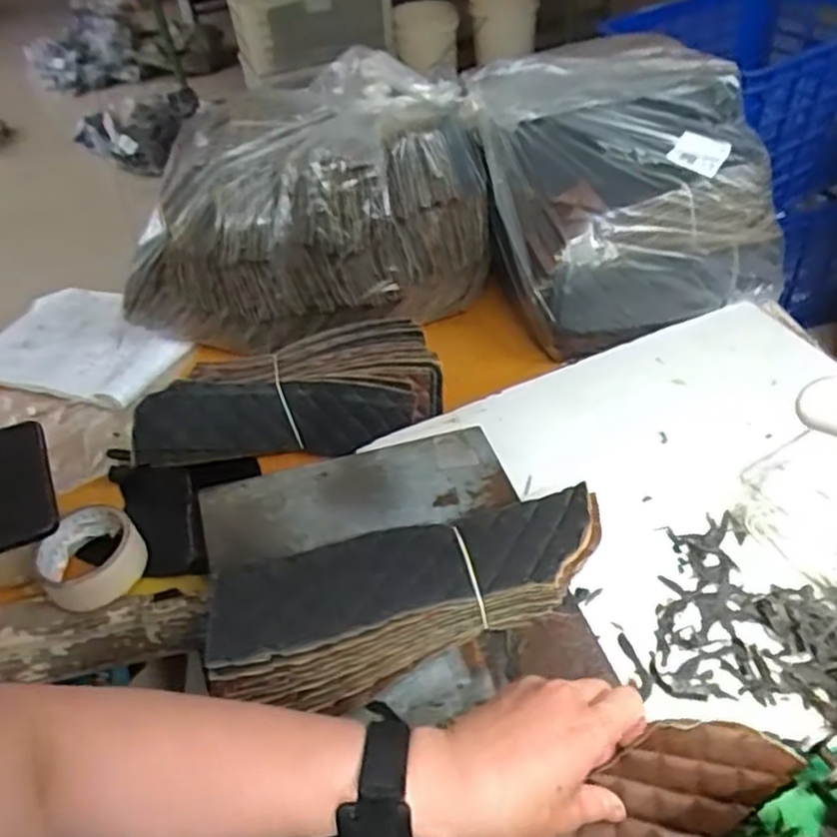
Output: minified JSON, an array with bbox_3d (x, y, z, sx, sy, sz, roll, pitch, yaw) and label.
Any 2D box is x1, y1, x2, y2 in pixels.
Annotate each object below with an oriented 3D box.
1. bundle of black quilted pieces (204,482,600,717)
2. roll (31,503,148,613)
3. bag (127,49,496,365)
[{"bbox_3d":[-0.003,0.129,0.499,0.271,0.067,0.098,-12,44,-4],"label":"bundle of black quilted pieces"},{"bbox_3d":[-0.291,0.121,0.640,0.085,0.037,0.087,-4,44,4],"label":"roll"},{"bbox_3d":[-0.127,-0.251,0.850,0.395,0.217,0.261,-5,44,3],"label":"bag"}]

